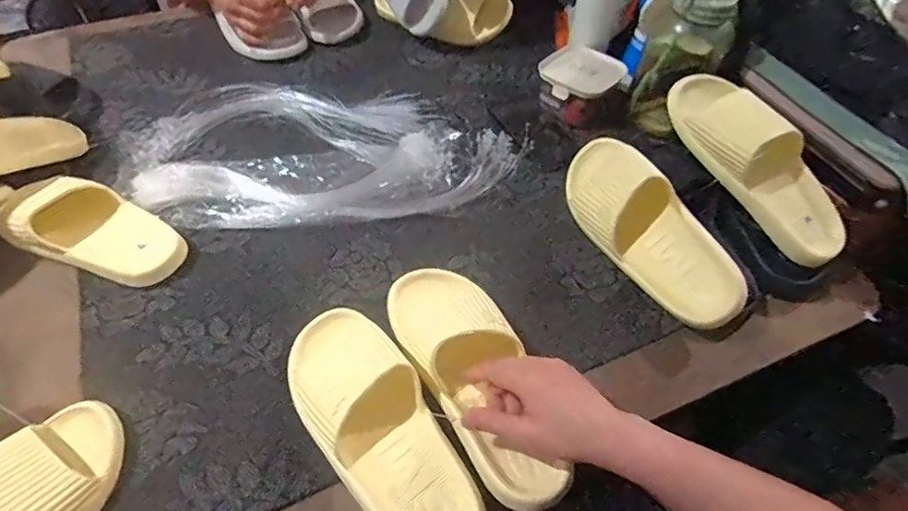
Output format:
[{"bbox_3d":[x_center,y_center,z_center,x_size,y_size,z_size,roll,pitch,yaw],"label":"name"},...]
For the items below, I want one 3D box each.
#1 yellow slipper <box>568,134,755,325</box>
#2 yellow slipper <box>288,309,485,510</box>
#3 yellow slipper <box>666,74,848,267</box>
[{"bbox_3d":[0.222,-0.034,0.614,0.108,0.078,0.268,-46,60,19],"label":"yellow slipper"},{"bbox_3d":[-0.072,0.152,0.483,0.100,0.074,0.263,-29,59,-22],"label":"yellow slipper"},{"bbox_3d":[0.365,-0.116,0.618,0.092,0.065,0.263,-31,80,-22],"label":"yellow slipper"}]

